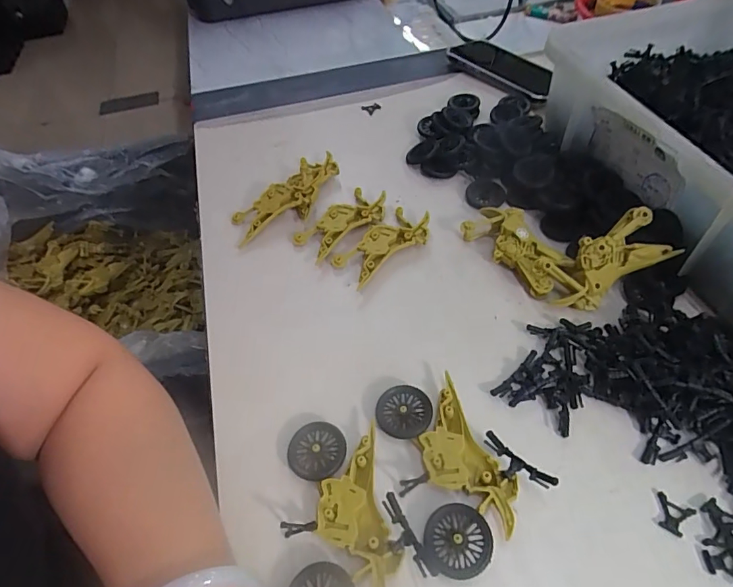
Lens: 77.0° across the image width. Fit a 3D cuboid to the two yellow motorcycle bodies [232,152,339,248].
[{"bbox_3d":[-0.075,-0.098,0.455,0.066,0.031,0.135,31,59,26],"label":"two yellow motorcycle bodies"}]

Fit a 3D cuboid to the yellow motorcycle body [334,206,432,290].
[{"bbox_3d":[0.016,-0.044,0.418,0.090,0.018,0.045,-36,57,-23],"label":"yellow motorcycle body"}]

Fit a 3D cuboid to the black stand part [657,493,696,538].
[{"bbox_3d":[0.180,0.130,0.270,0.020,0.004,0.020,28,57,24],"label":"black stand part"}]

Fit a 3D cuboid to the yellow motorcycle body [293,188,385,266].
[{"bbox_3d":[-0.024,-0.067,0.440,0.089,0.020,0.045,-36,57,-24],"label":"yellow motorcycle body"}]

